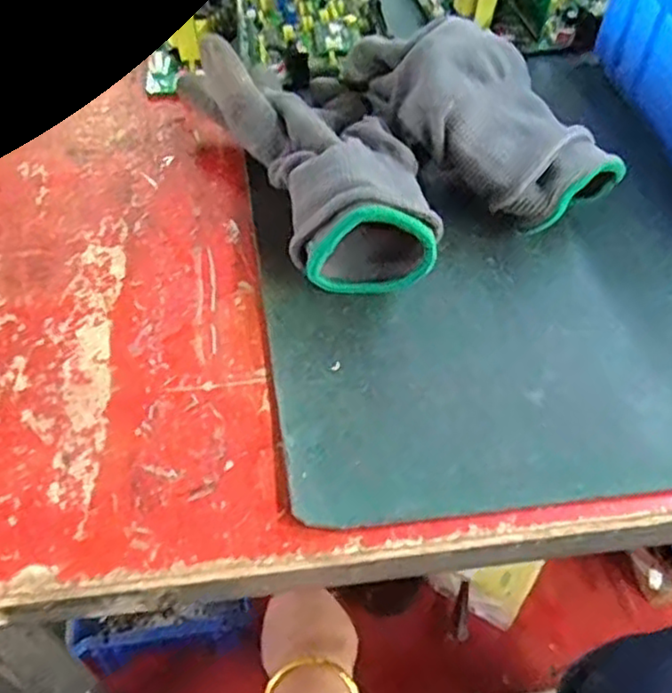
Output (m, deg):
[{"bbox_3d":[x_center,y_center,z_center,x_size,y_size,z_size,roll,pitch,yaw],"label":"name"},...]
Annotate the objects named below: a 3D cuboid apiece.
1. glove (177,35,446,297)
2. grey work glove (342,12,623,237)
[{"bbox_3d":[-0.006,-0.104,0.361,0.087,0.055,0.193,-22,58,-17],"label":"glove"},{"bbox_3d":[0.076,-0.121,0.367,0.079,0.067,0.151,-38,64,-26],"label":"grey work glove"}]

